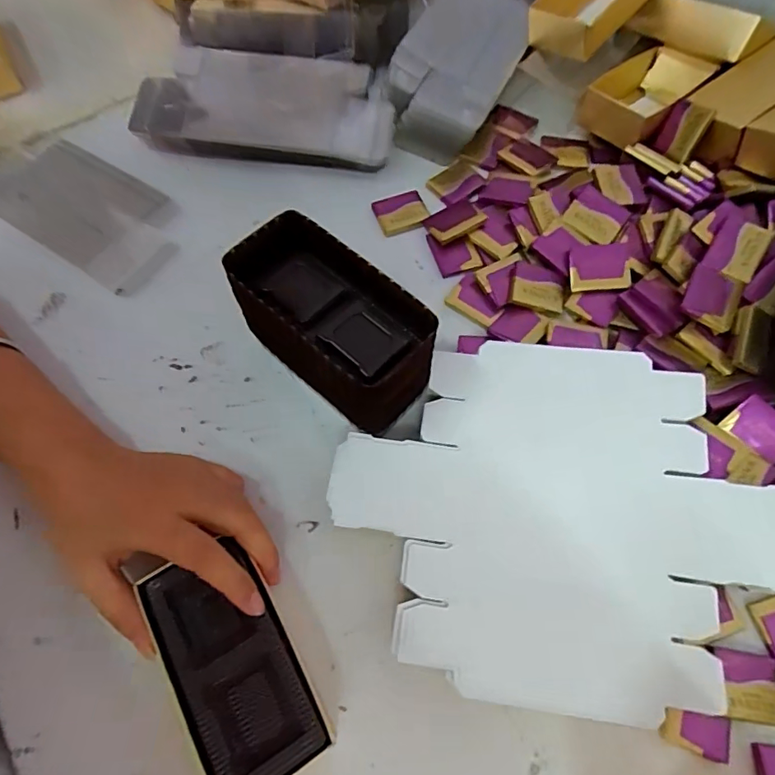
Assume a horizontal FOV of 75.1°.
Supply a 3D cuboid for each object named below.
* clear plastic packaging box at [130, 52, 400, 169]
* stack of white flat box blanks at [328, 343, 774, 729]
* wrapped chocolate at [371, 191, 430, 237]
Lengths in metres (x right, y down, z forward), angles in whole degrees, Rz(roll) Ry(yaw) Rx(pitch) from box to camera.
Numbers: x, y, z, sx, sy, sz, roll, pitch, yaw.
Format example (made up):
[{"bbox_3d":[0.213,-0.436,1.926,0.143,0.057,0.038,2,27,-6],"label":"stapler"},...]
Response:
[{"bbox_3d":[-0.099,-0.224,0.411,0.209,0.038,0.089,8,67,3],"label":"clear plastic packaging box"},{"bbox_3d":[0.092,0.067,0.279,0.235,0.010,0.190,6,69,7],"label":"stack of white flat box blanks"},{"bbox_3d":[0.011,-0.137,0.397,0.040,0.006,0.034,-21,68,-9],"label":"wrapped chocolate"}]

